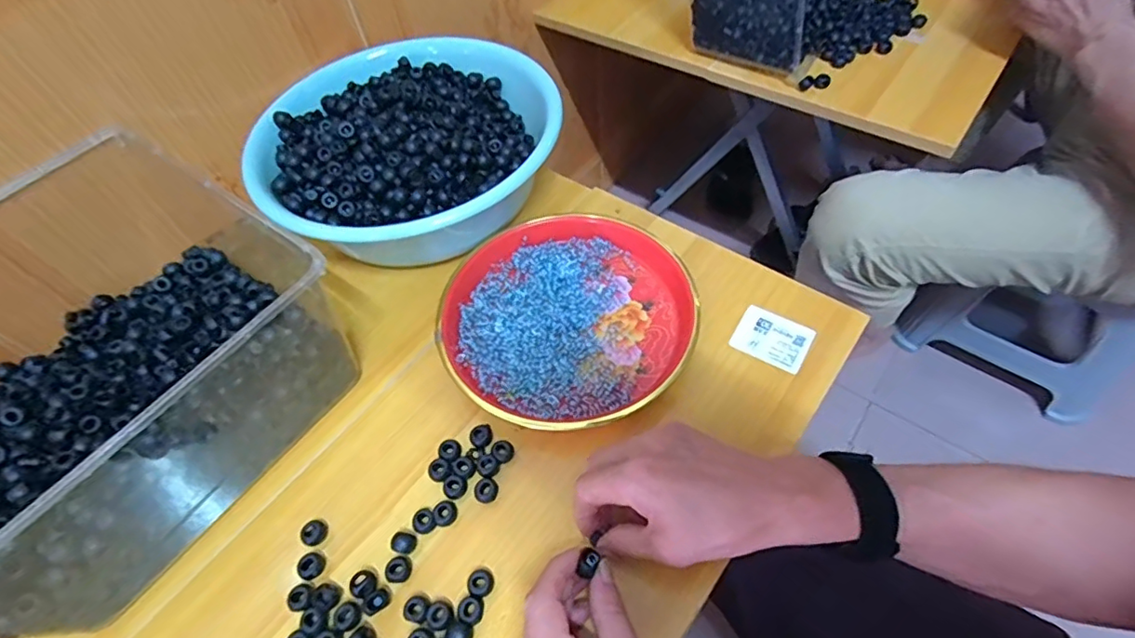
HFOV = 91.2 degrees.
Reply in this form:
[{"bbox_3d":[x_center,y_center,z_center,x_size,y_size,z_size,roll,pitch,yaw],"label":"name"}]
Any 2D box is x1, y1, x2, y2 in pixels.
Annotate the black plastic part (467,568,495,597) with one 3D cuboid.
[{"bbox_3d":[-0.060,0.183,0.385,0.017,0.010,0.018,-1,58,2],"label":"black plastic part"}]

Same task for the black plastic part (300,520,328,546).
[{"bbox_3d":[-0.189,0.159,0.414,0.015,0.015,0.018,19,60,14],"label":"black plastic part"}]

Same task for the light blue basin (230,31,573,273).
[{"bbox_3d":[-0.160,-0.171,0.575,0.267,0.088,0.292,37,66,22],"label":"light blue basin"}]

